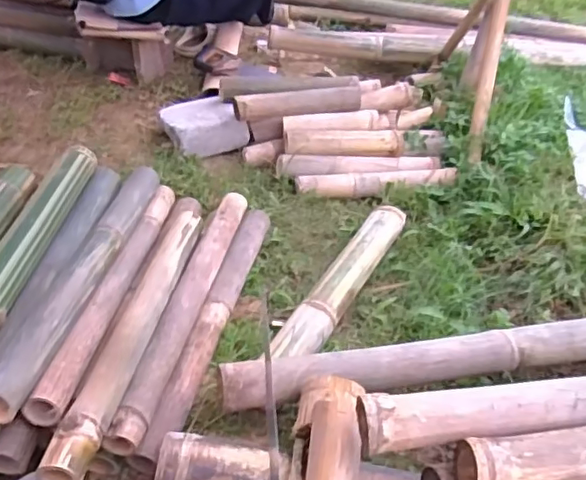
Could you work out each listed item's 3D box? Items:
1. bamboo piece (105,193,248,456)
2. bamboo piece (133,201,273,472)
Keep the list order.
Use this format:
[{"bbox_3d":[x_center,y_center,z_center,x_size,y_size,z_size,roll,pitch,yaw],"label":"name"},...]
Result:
[{"bbox_3d":[-0.180,0.096,1.015,0.055,0.043,0.605,12,36,5],"label":"bamboo piece"},{"bbox_3d":[-0.138,0.132,1.047,0.050,0.059,0.602,13,36,6],"label":"bamboo piece"}]

